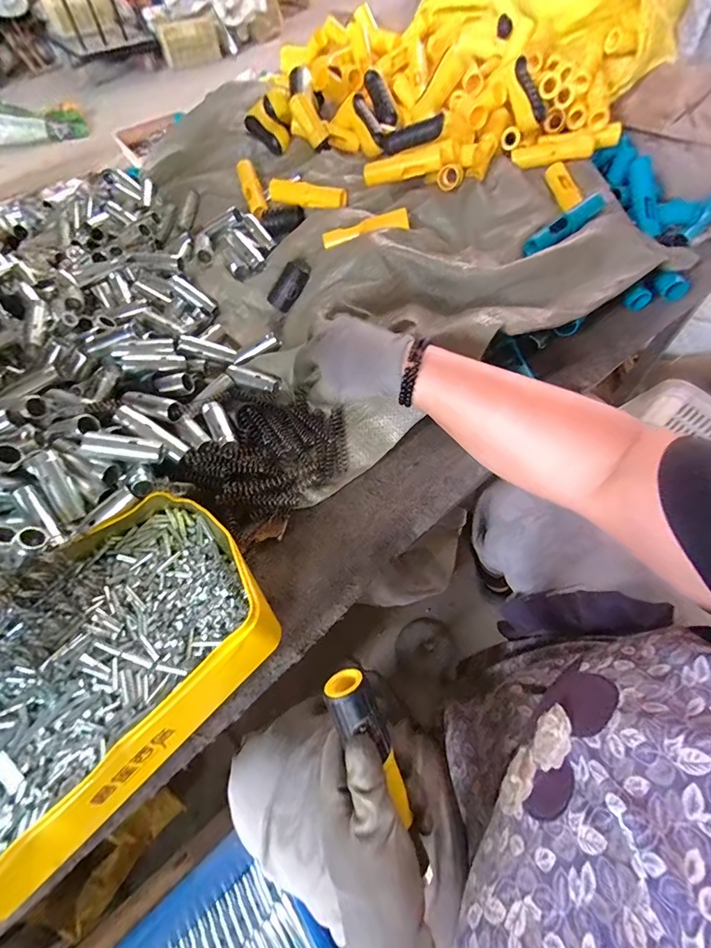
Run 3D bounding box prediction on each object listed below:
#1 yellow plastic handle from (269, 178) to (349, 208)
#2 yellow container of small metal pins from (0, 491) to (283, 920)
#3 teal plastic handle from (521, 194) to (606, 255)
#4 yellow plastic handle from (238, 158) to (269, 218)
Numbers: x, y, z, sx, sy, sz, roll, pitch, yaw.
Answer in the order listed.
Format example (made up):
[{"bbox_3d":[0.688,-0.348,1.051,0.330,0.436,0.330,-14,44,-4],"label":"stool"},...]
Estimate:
[{"bbox_3d":[-0.074,-0.433,0.627,0.124,0.029,0.021,14,59,12],"label":"yellow plastic handle"},{"bbox_3d":[-0.223,0.153,0.329,0.297,0.059,0.202,-41,64,-21],"label":"yellow container of small metal pins"},{"bbox_3d":[0.295,-0.348,0.566,0.118,0.025,0.031,-33,60,5],"label":"teal plastic handle"},{"bbox_3d":[-0.172,-0.478,0.674,0.031,0.027,0.154,-16,58,-7],"label":"yellow plastic handle"}]

